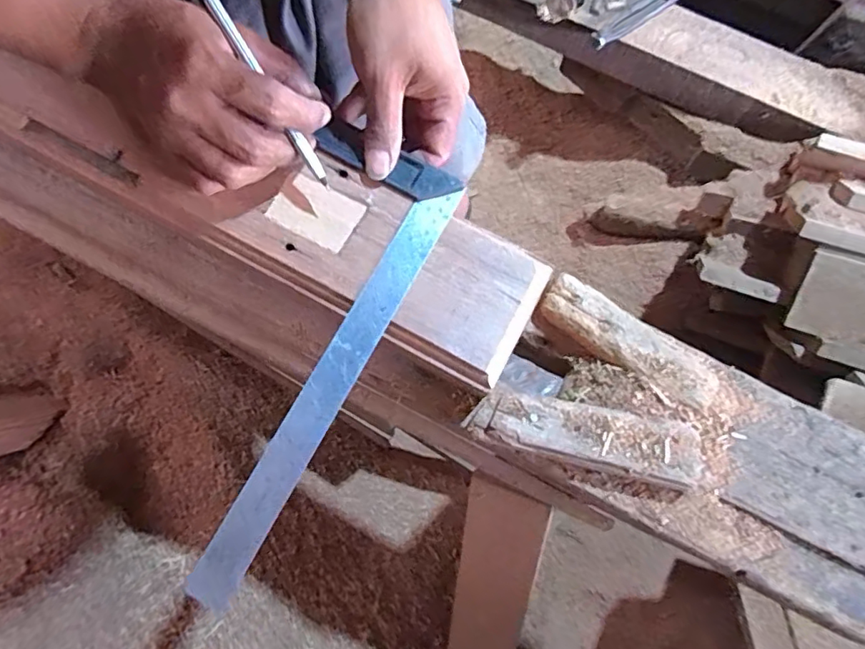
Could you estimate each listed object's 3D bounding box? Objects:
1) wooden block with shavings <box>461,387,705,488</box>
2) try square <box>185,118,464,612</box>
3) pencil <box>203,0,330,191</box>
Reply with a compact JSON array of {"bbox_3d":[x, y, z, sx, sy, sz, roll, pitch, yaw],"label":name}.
[{"bbox_3d":[0.102,0.073,0.368,0.153,0.021,0.036,14,71,3],"label":"wooden block with shavings"},{"bbox_3d":[-0.084,0.014,0.344,0.099,0.009,0.296,23,77,6],"label":"try square"},{"bbox_3d":[-0.100,-0.142,0.341,0.009,0.005,0.131,-33,99,-12],"label":"pencil"}]

